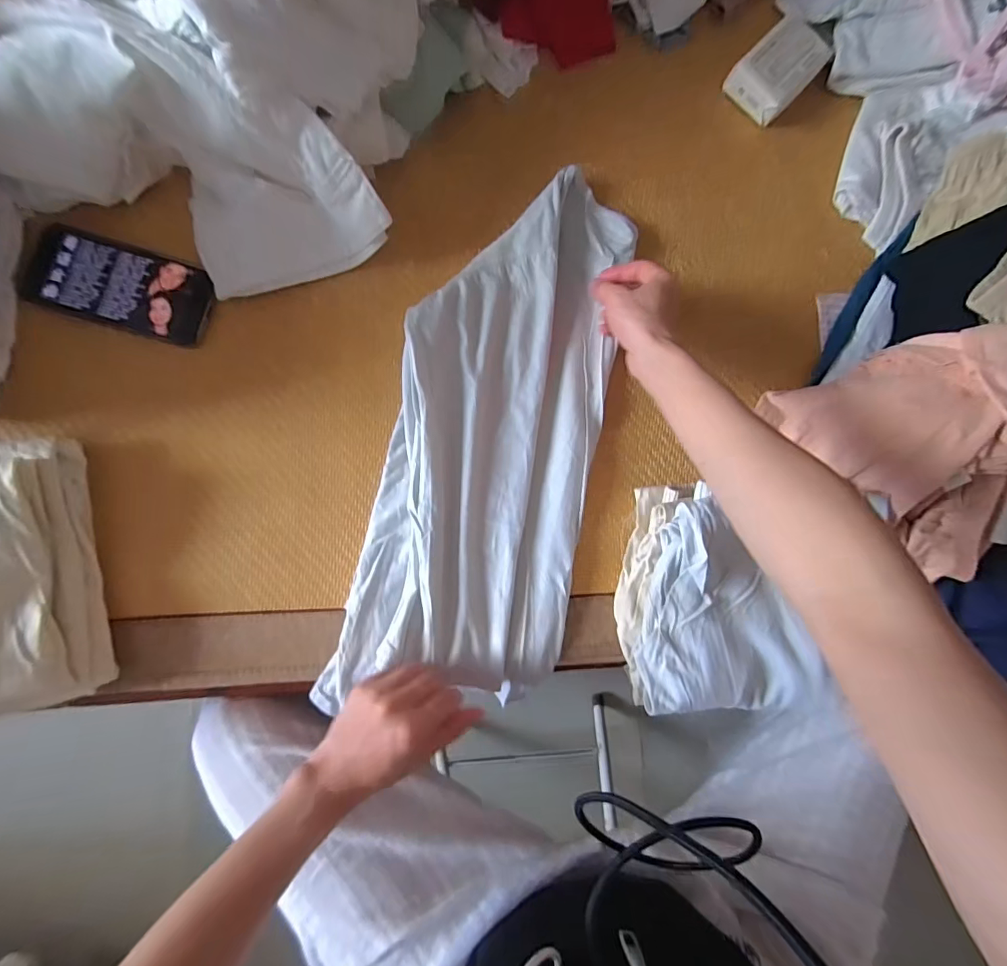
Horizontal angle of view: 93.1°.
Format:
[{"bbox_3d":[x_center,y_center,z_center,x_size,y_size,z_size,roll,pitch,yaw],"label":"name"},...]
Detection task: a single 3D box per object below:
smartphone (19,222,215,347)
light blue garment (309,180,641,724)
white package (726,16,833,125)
[{"bbox_3d":[-0.332,-0.171,0.413,0.148,0.012,0.072,16,83,-6],"label":"smartphone"},{"bbox_3d":[0.000,-0.046,0.434,0.189,0.029,0.480,16,84,-5],"label":"light blue garment"},{"bbox_3d":[0.286,-0.430,0.500,0.089,0.043,0.064,-44,91,-9],"label":"white package"}]

